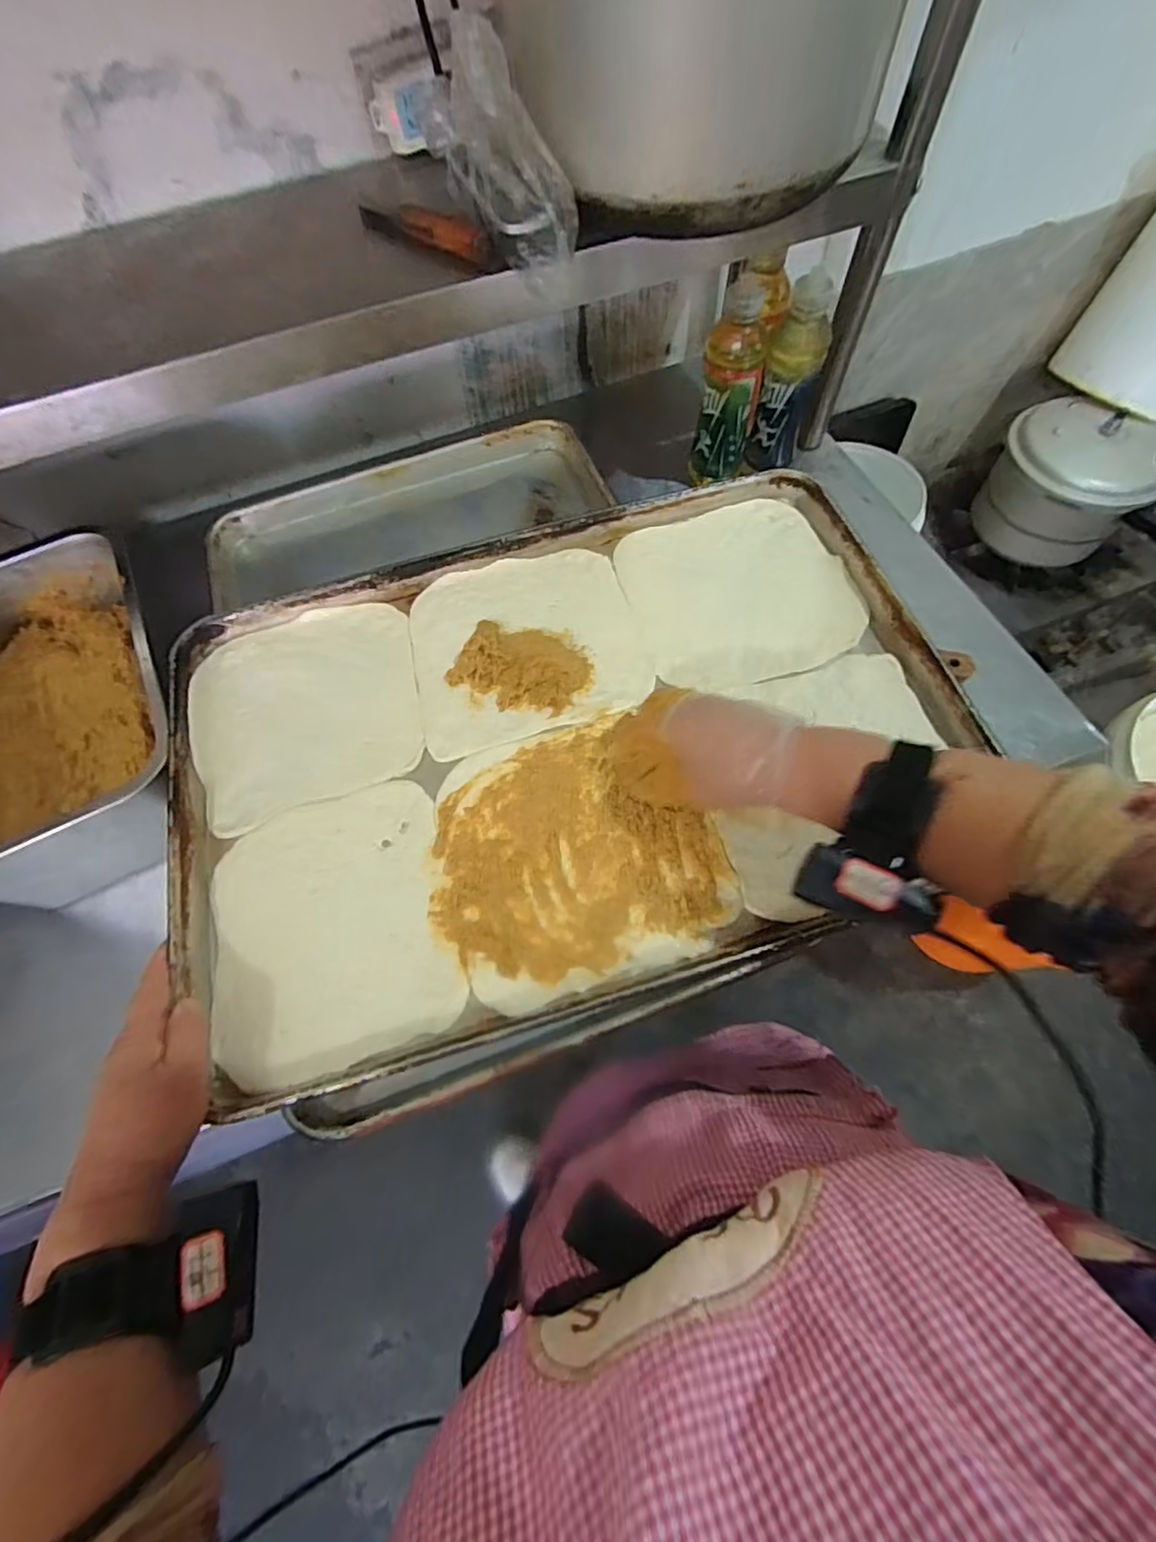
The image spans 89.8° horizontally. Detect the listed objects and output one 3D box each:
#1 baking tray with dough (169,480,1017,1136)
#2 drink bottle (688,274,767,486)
[{"bbox_3d":[-0.012,-0.033,0.463,0.594,0.028,0.399,-16,66,-4],"label":"baking tray with dough"},{"bbox_3d":[0.183,-0.458,0.706,0.072,0.204,0.058,19,68,12],"label":"drink bottle"}]

